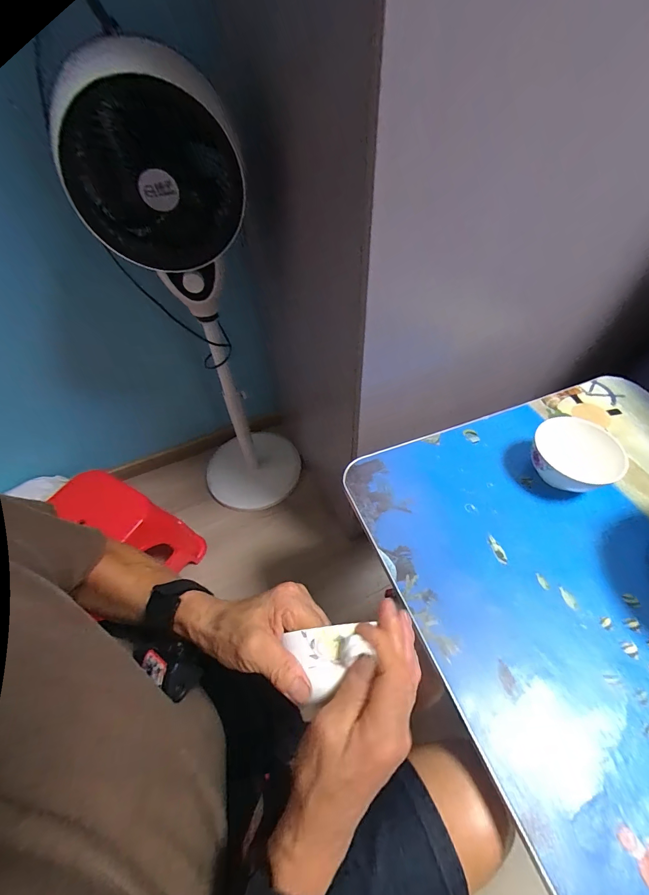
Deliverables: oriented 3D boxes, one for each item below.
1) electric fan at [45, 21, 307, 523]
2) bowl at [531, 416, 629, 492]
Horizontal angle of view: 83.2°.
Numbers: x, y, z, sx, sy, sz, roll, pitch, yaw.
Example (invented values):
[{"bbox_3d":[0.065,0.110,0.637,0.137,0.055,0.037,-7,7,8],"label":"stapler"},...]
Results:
[{"bbox_3d":[-0.241,-0.182,0.828,0.279,0.949,0.266,-29,52,-20],"label":"electric fan"},{"bbox_3d":[0.367,0.017,0.541,0.115,0.065,0.116,-38,55,-26],"label":"bowl"}]

